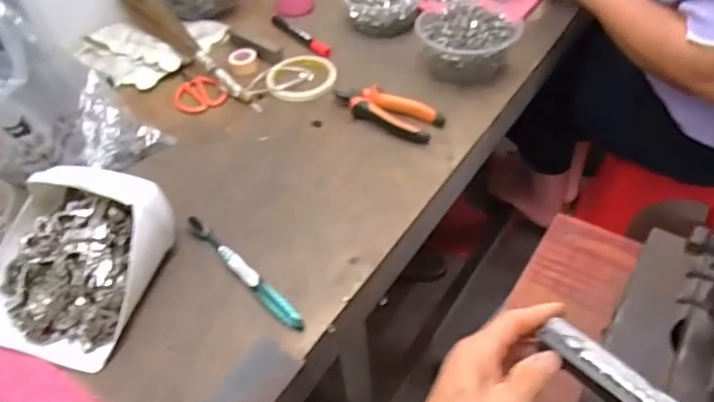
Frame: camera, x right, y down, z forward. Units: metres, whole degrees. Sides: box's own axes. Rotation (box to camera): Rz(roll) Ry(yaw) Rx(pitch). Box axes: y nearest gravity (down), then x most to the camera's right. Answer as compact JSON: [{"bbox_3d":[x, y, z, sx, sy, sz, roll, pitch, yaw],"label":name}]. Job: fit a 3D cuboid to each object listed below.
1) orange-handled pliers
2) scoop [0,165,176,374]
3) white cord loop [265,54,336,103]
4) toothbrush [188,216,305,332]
[{"bbox_3d":[0.034,-0.117,0.695,0.148,0.025,0.046,25,53,22],"label":"orange-handled pliers"},{"bbox_3d":[-0.276,0.050,0.521,0.154,0.075,0.170,10,49,11],"label":"scoop"},{"bbox_3d":[-0.079,-0.174,0.771,0.097,0.009,0.102,-1,48,1],"label":"white cord loop"},{"bbox_3d":[-0.115,0.067,0.544,0.017,0.009,0.179,-37,57,-28],"label":"toothbrush"}]

